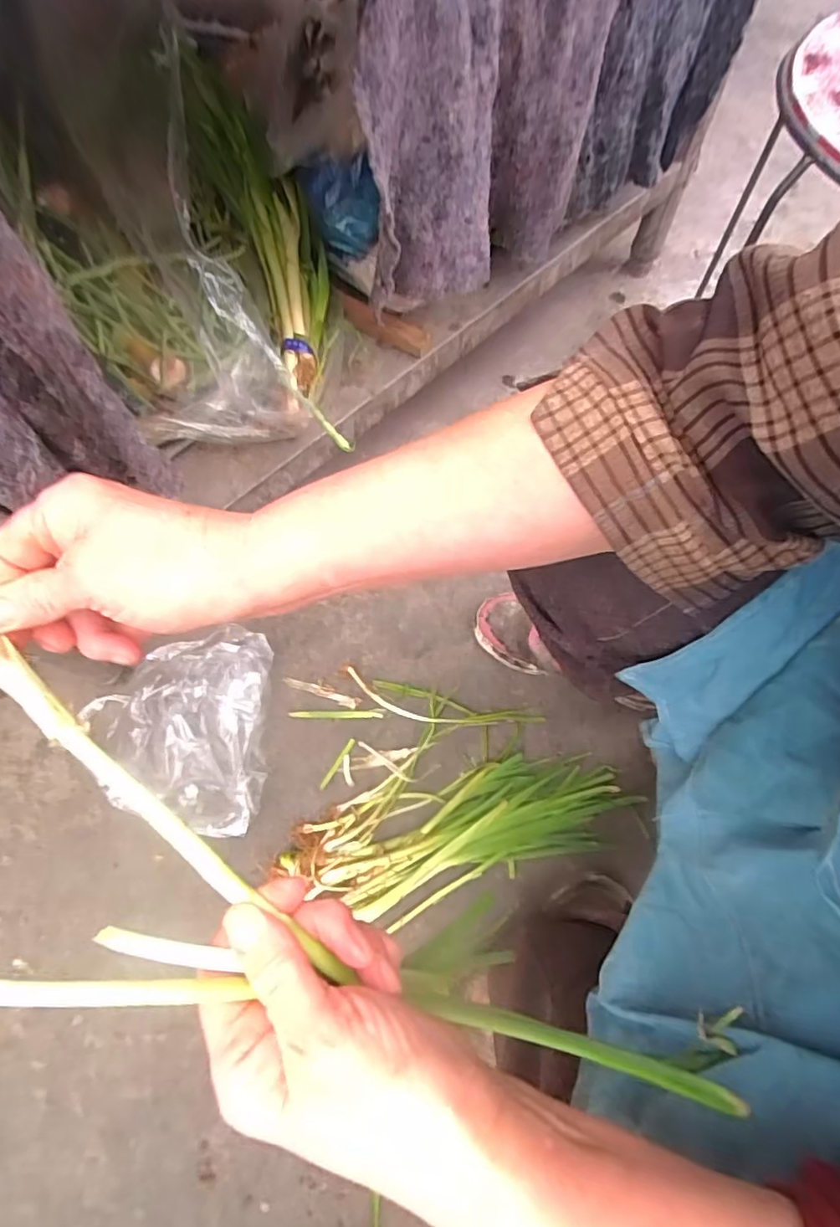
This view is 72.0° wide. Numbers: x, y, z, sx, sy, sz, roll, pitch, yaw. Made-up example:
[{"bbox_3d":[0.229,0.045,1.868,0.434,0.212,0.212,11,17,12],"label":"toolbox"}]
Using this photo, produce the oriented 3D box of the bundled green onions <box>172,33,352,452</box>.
[{"bbox_3d":[-0.166,-0.398,0.640,0.122,0.104,0.495,-23,86,-6],"label":"bundled green onions"}]

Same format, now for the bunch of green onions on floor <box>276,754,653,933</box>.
[{"bbox_3d":[0.043,0.249,0.688,0.386,0.025,0.153,-20,72,-5],"label":"bunch of green onions on floor"}]

